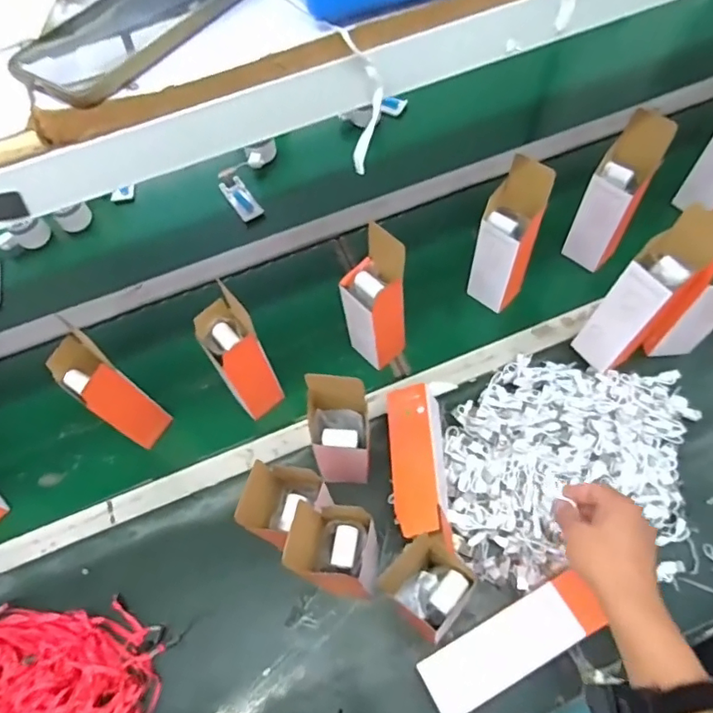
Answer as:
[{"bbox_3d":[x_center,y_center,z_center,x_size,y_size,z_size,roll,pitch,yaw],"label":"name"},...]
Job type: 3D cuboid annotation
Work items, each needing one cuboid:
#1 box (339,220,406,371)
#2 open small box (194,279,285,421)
[{"bbox_3d":[0.028,-0.066,0.747,0.076,0.209,0.082,-39,66,-15],"label":"box"},{"bbox_3d":[-0.158,0.006,0.748,0.069,0.208,0.086,-33,65,-13],"label":"open small box"}]

